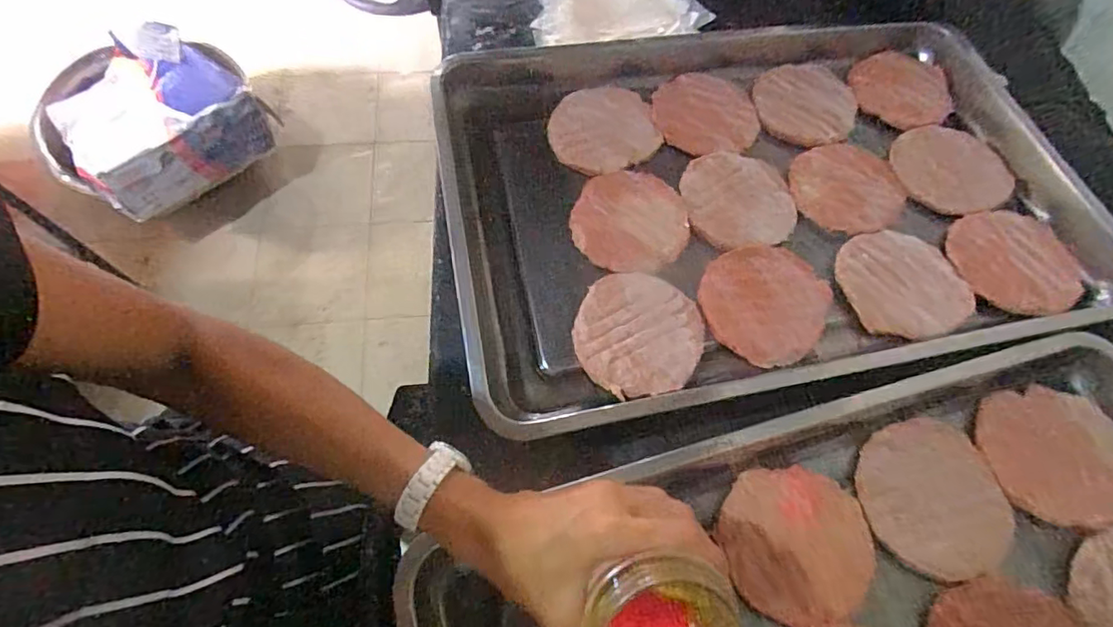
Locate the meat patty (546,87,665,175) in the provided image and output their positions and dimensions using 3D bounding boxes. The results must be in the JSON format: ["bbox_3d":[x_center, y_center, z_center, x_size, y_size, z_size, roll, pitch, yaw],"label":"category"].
[{"bbox_3d":[0.047,-0.193,0.580,0.111,0.013,0.109,1,65,-2],"label":"meat patty"}]

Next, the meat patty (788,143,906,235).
[{"bbox_3d":[0.293,-0.129,0.563,0.105,0.012,0.114,1,65,-2],"label":"meat patty"}]

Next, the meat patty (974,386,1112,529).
[{"bbox_3d":[0.399,0.112,0.442,0.112,0.004,0.105,-1,67,2],"label":"meat patty"}]

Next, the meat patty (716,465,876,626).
[{"bbox_3d":[0.178,0.167,0.412,0.106,0.013,0.108,1,65,-2],"label":"meat patty"}]

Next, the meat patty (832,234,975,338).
[{"bbox_3d":[0.316,-0.029,0.509,0.106,0.009,0.108,1,65,-2],"label":"meat patty"}]

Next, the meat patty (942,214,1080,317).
[{"bbox_3d":[0.424,-0.048,0.520,0.101,0.006,0.107,1,65,-2],"label":"meat patty"}]

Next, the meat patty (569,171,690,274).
[{"bbox_3d":[0.069,-0.091,0.532,0.106,0.008,0.109,1,65,-2],"label":"meat patty"}]

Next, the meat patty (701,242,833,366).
[{"bbox_3d":[0.187,-0.014,0.500,0.105,0.013,0.115,1,65,-2],"label":"meat patty"}]

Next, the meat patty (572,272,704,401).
[{"bbox_3d":[0.071,0.016,0.481,0.109,0.010,0.113,-8,66,-6],"label":"meat patty"}]

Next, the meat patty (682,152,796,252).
[{"bbox_3d":[0.180,-0.113,0.549,0.107,0.017,0.111,-10,66,-7],"label":"meat patty"}]

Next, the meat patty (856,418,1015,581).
[{"bbox_3d":[0.291,0.138,0.427,0.111,0.010,0.112,1,65,-2],"label":"meat patty"}]

